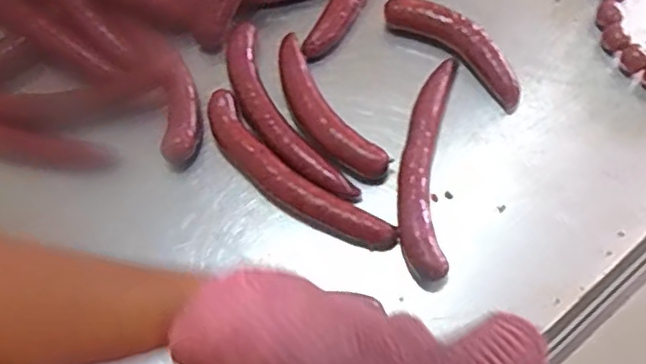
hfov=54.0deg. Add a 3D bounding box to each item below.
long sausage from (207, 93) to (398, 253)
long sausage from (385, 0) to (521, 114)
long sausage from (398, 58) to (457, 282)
[{"bbox_3d":[-0.038,-0.002,0.752,0.280,0.030,0.064,38,73,16],"label":"long sausage"},{"bbox_3d":[0.176,-0.178,0.830,0.216,0.039,0.064,41,74,17],"label":"long sausage"},{"bbox_3d":[0.123,-0.024,0.754,0.057,0.044,0.279,6,67,4],"label":"long sausage"}]

